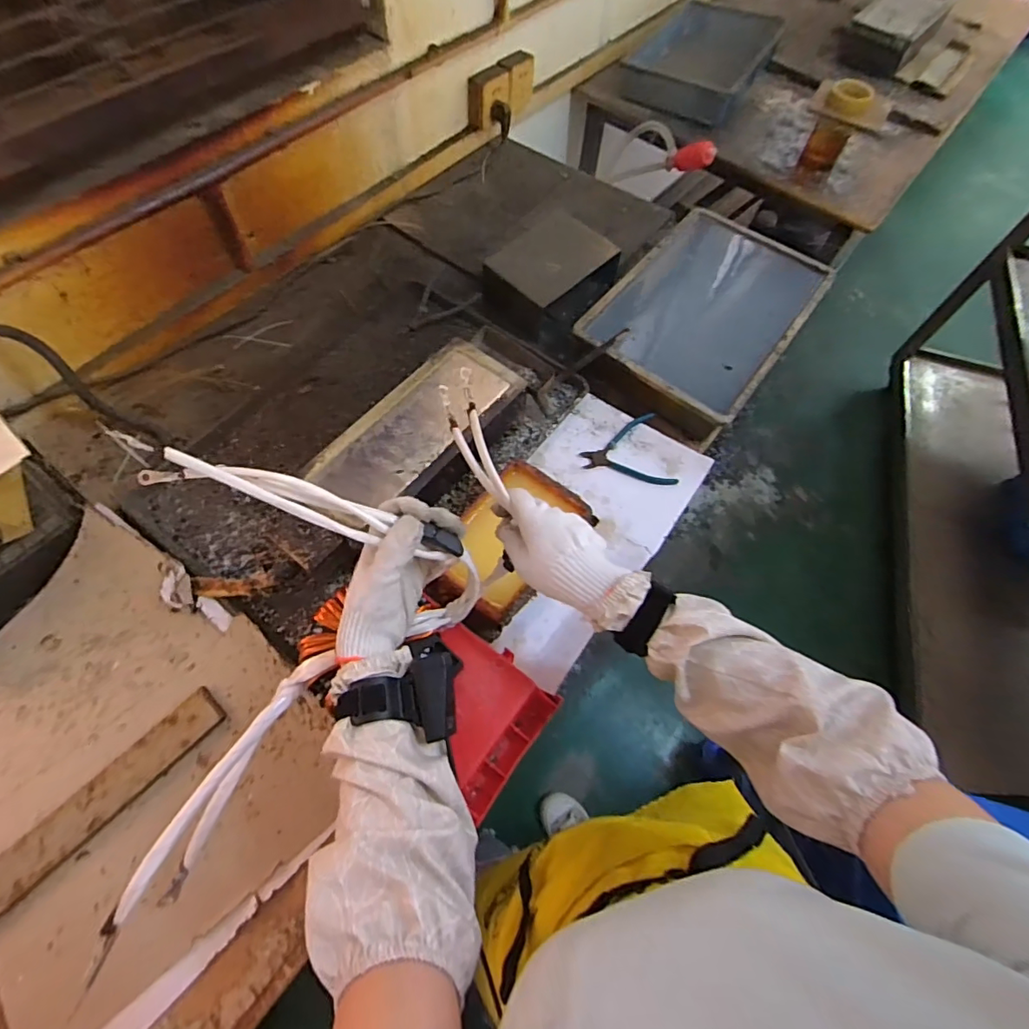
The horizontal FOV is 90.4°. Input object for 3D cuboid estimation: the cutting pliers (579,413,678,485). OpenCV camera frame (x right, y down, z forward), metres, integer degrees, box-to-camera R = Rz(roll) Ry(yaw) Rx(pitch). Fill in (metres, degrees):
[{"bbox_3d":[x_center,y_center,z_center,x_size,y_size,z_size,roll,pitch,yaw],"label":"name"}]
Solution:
[{"bbox_3d":[0.170,-0.092,0.787,0.130,0.025,0.121,-9,64,-7],"label":"cutting pliers"}]

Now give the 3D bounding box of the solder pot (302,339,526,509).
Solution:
[{"bbox_3d":[-0.135,-0.104,0.740,0.145,0.079,0.329,36,67,14],"label":"solder pot"}]

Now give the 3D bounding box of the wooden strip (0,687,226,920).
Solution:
[{"bbox_3d":[-0.470,0.323,0.577,0.055,0.013,0.291,40,68,16],"label":"wooden strip"}]

